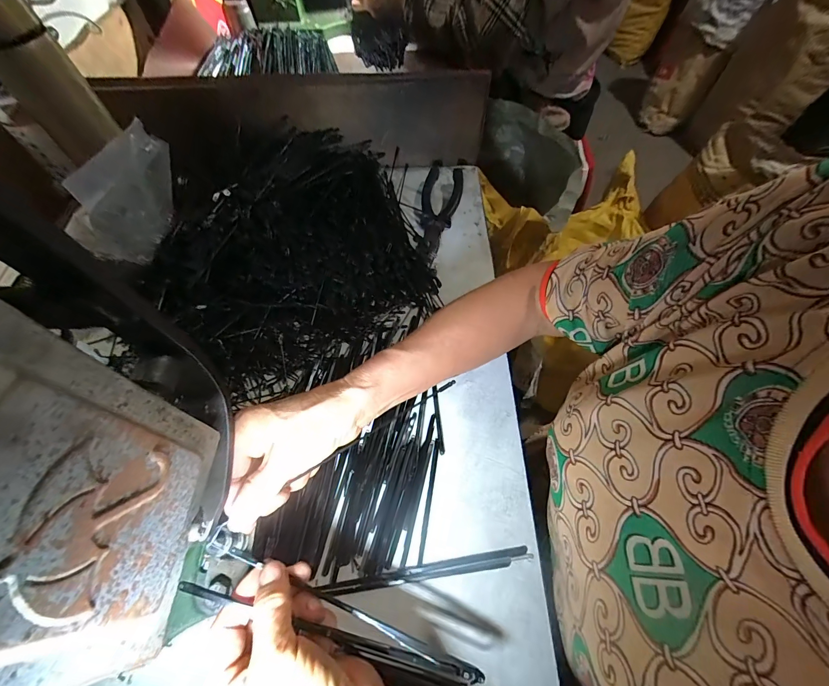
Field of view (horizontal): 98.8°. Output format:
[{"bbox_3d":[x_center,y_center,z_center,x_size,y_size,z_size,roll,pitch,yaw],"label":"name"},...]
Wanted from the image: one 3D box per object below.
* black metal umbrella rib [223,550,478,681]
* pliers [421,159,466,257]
[{"bbox_3d":[-0.040,0.167,0.221,0.168,0.006,0.006,24,62,5],"label":"black metal umbrella rib"},{"bbox_3d":[0.033,-0.192,0.486,0.052,0.013,0.203,11,60,7],"label":"pliers"}]

